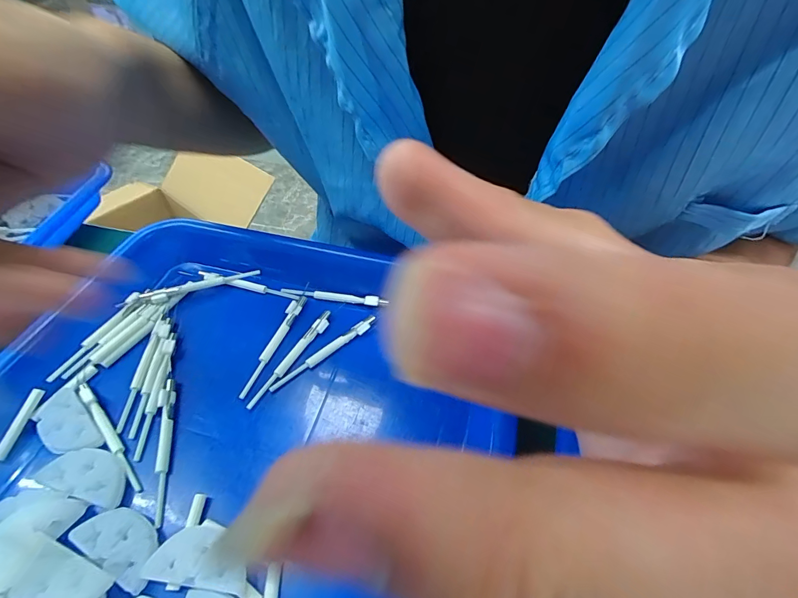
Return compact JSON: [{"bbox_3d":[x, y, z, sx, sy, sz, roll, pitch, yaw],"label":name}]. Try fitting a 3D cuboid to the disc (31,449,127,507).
[{"bbox_3d":[-0.140,0.077,0.172,0.039,0.004,0.020,10,51,10],"label":"disc"}]

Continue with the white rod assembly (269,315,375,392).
[{"bbox_3d":[-0.041,0.030,0.217,0.068,0.004,0.007,-37,58,-25],"label":"white rod assembly"}]

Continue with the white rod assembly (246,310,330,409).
[{"bbox_3d":[-0.059,0.031,0.214,0.007,0.004,0.068,23,55,20],"label":"white rod assembly"}]

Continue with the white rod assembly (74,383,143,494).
[{"bbox_3d":[-0.141,0.065,0.187,0.068,0.010,0.005,36,57,28],"label":"white rod assembly"}]

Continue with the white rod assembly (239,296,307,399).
[{"bbox_3d":[-0.071,0.024,0.220,0.007,0.004,0.070,12,52,11],"label":"white rod assembly"}]

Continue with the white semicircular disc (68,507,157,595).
[{"bbox_3d":[-0.113,0.098,0.156,0.037,0.004,0.020,21,54,18],"label":"white semicircular disc"}]

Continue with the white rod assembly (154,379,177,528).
[{"bbox_3d":[-0.114,0.070,0.184,0.007,0.007,0.068,-12,51,-8],"label":"white rod assembly"}]

